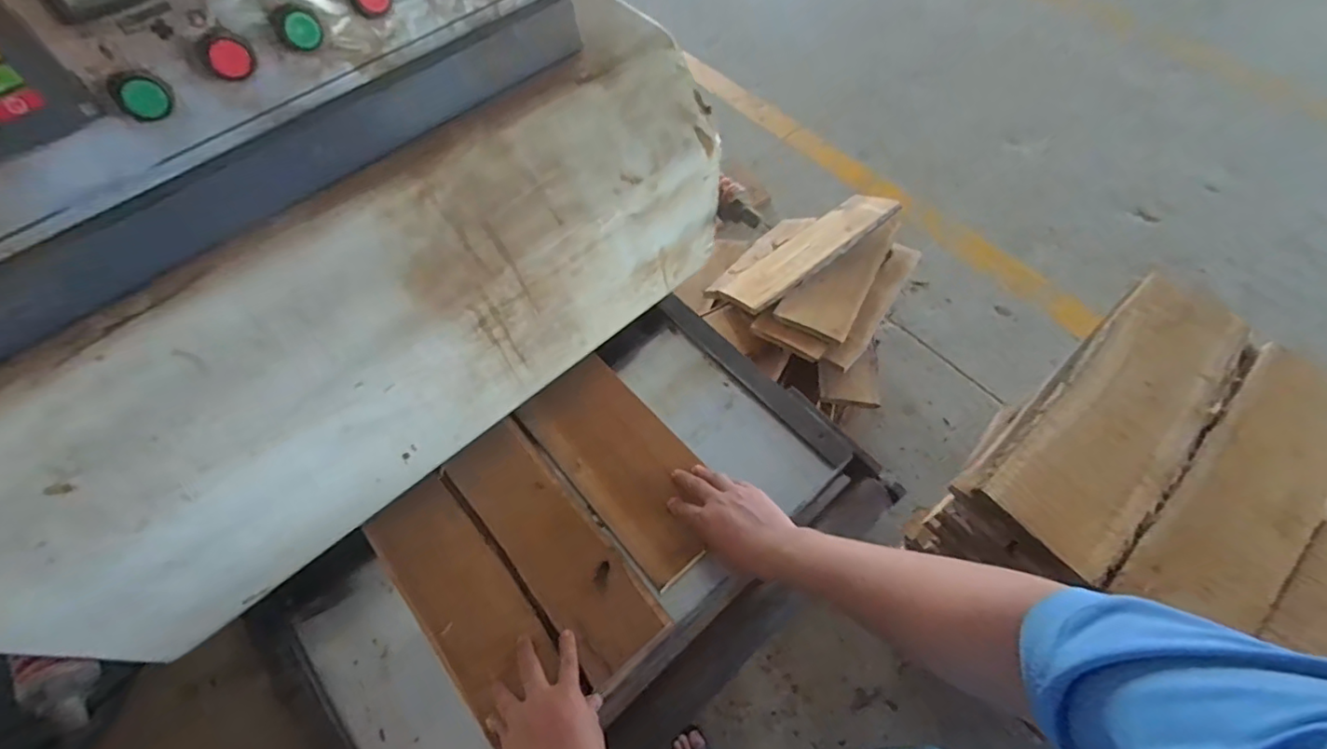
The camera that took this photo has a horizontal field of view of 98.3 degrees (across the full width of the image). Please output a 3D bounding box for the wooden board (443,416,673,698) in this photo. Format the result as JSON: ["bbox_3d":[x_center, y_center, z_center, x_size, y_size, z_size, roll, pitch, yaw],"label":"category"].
[{"bbox_3d":[-0.134,0.198,0.689,0.103,0.011,0.330,-37,68,-16],"label":"wooden board"}]

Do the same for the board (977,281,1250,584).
[{"bbox_3d":[0.662,0.041,0.798,0.511,0.019,0.160,-41,67,-18],"label":"board"}]

